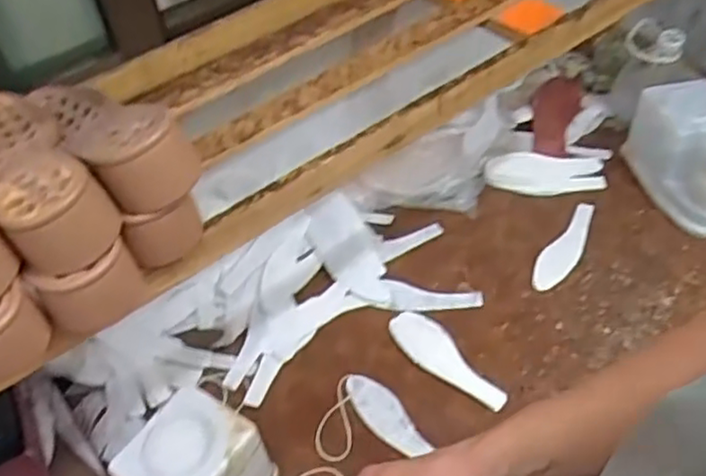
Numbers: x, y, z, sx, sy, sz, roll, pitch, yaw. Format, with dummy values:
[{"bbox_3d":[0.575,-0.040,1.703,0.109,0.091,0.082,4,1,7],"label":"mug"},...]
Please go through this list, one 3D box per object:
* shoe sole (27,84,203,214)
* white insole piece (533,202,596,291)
[{"bbox_3d":[-0.202,-0.088,0.552,0.061,0.049,0.229,-33,39,-23],"label":"shoe sole"},{"bbox_3d":[0.287,0.008,0.916,0.040,0.016,0.163,28,53,23],"label":"white insole piece"}]

